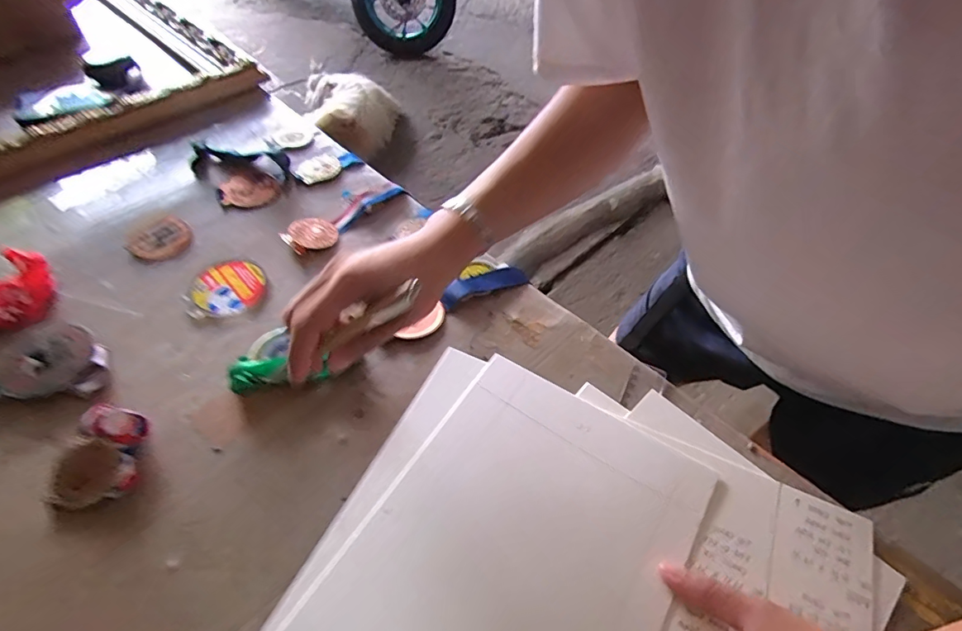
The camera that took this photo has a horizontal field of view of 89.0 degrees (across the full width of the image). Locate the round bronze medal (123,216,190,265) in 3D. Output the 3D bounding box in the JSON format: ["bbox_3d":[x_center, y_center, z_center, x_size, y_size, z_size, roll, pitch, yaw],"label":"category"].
[{"bbox_3d":[-0.353,-0.084,0.536,0.062,0.007,0.068,0,51,0],"label":"round bronze medal"}]

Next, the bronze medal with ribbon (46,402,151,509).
[{"bbox_3d":[-0.291,0.106,0.370,0.057,0.024,0.069,-10,52,-8],"label":"bronze medal with ribbon"}]

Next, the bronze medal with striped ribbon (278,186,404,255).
[{"bbox_3d":[-0.161,-0.119,0.567,0.048,0.014,0.143,32,58,23],"label":"bronze medal with striped ribbon"}]

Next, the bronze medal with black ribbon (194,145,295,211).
[{"bbox_3d":[-0.298,-0.184,0.611,0.096,0.018,0.137,-36,60,-25],"label":"bronze medal with black ribbon"}]

